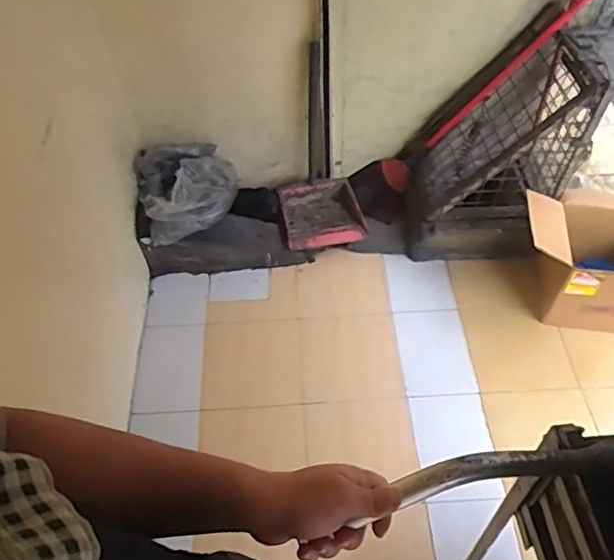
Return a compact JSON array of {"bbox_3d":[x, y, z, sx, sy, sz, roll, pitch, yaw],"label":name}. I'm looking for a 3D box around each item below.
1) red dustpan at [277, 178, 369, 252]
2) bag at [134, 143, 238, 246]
[{"bbox_3d":[0.052,-0.232,1.977,0.278,0.083,0.239,-10,53,-4],"label":"red dustpan"},{"bbox_3d":[-0.369,-0.297,1.788,0.305,0.198,0.252,-17,54,-10],"label":"bag"}]

